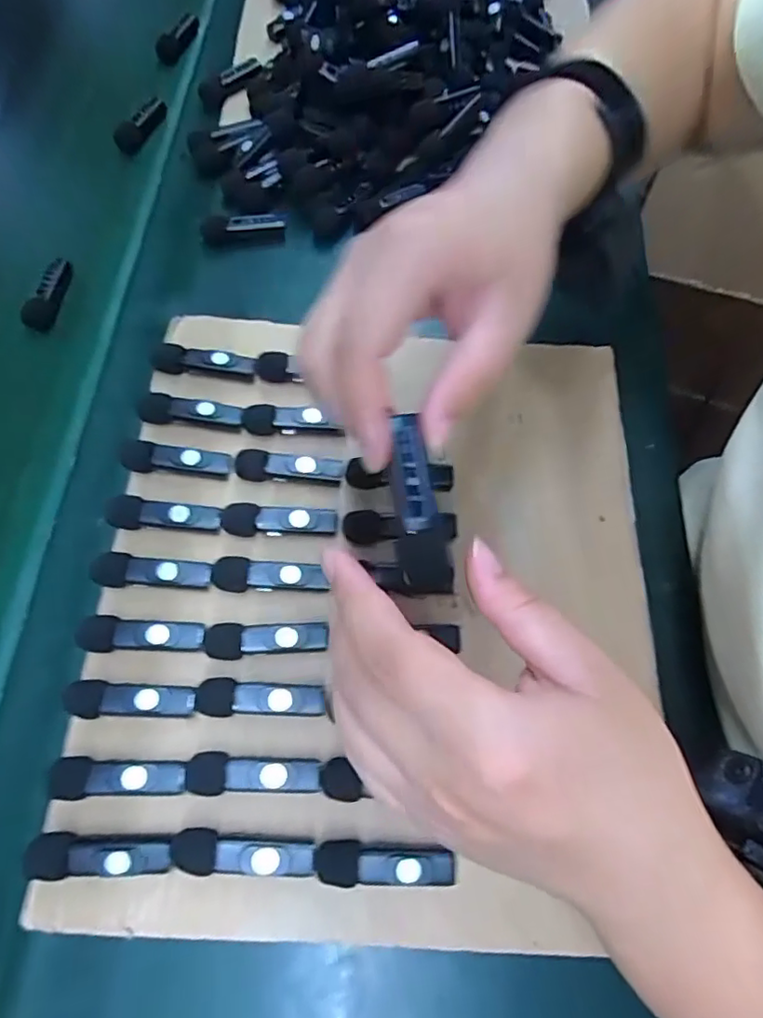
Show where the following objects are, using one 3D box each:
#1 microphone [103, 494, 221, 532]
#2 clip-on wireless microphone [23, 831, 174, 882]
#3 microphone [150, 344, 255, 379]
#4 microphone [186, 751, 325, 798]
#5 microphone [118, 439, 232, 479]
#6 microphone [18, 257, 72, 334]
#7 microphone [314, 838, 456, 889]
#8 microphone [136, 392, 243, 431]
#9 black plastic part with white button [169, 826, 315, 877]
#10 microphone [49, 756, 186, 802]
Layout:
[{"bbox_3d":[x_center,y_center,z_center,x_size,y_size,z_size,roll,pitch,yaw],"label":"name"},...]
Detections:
[{"bbox_3d":[-0.126,0.004,0.328,0.066,0.014,0.017,6,68,0],"label":"microphone"},{"bbox_3d":[-0.131,0.159,0.261,0.065,0.009,0.018,-1,69,-3],"label":"clip-on wireless microphone"},{"bbox_3d":[-0.116,-0.095,0.371,0.066,0.017,0.017,3,68,-1],"label":"microphone"},{"bbox_3d":[-0.063,0.128,0.277,0.064,0.010,0.019,-1,69,-3],"label":"microphone"},{"bbox_3d":[-0.123,-0.029,0.344,0.065,0.014,0.017,4,68,-1],"label":"microphone"},{"bbox_3d":[-0.253,-0.165,0.431,0.020,0.019,0.061,0,67,1],"label":"microphone"},{"bbox_3d":[0.001,0.165,0.264,0.063,0.014,0.018,1,69,-2],"label":"microphone"},{"bbox_3d":[-0.120,-0.060,0.356,0.066,0.016,0.017,7,68,1],"label":"microphone"},{"bbox_3d":[-0.064,0.160,0.264,0.065,0.009,0.018,2,68,-2],"label":"black plastic part with white button"},{"bbox_3d":[-0.128,0.129,0.275,0.063,0.011,0.018,-2,69,-3],"label":"microphone"}]

